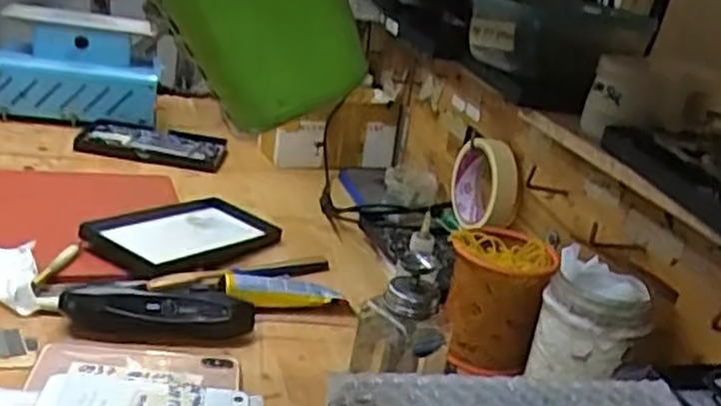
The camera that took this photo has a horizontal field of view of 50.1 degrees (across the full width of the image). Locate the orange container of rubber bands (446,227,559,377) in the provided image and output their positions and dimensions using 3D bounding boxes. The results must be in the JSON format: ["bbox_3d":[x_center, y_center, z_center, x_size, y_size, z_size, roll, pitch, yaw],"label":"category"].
[{"bbox_3d":[0.111,0.081,0.655,0.083,0.097,0.084,12,19,3],"label":"orange container of rubber bands"}]

